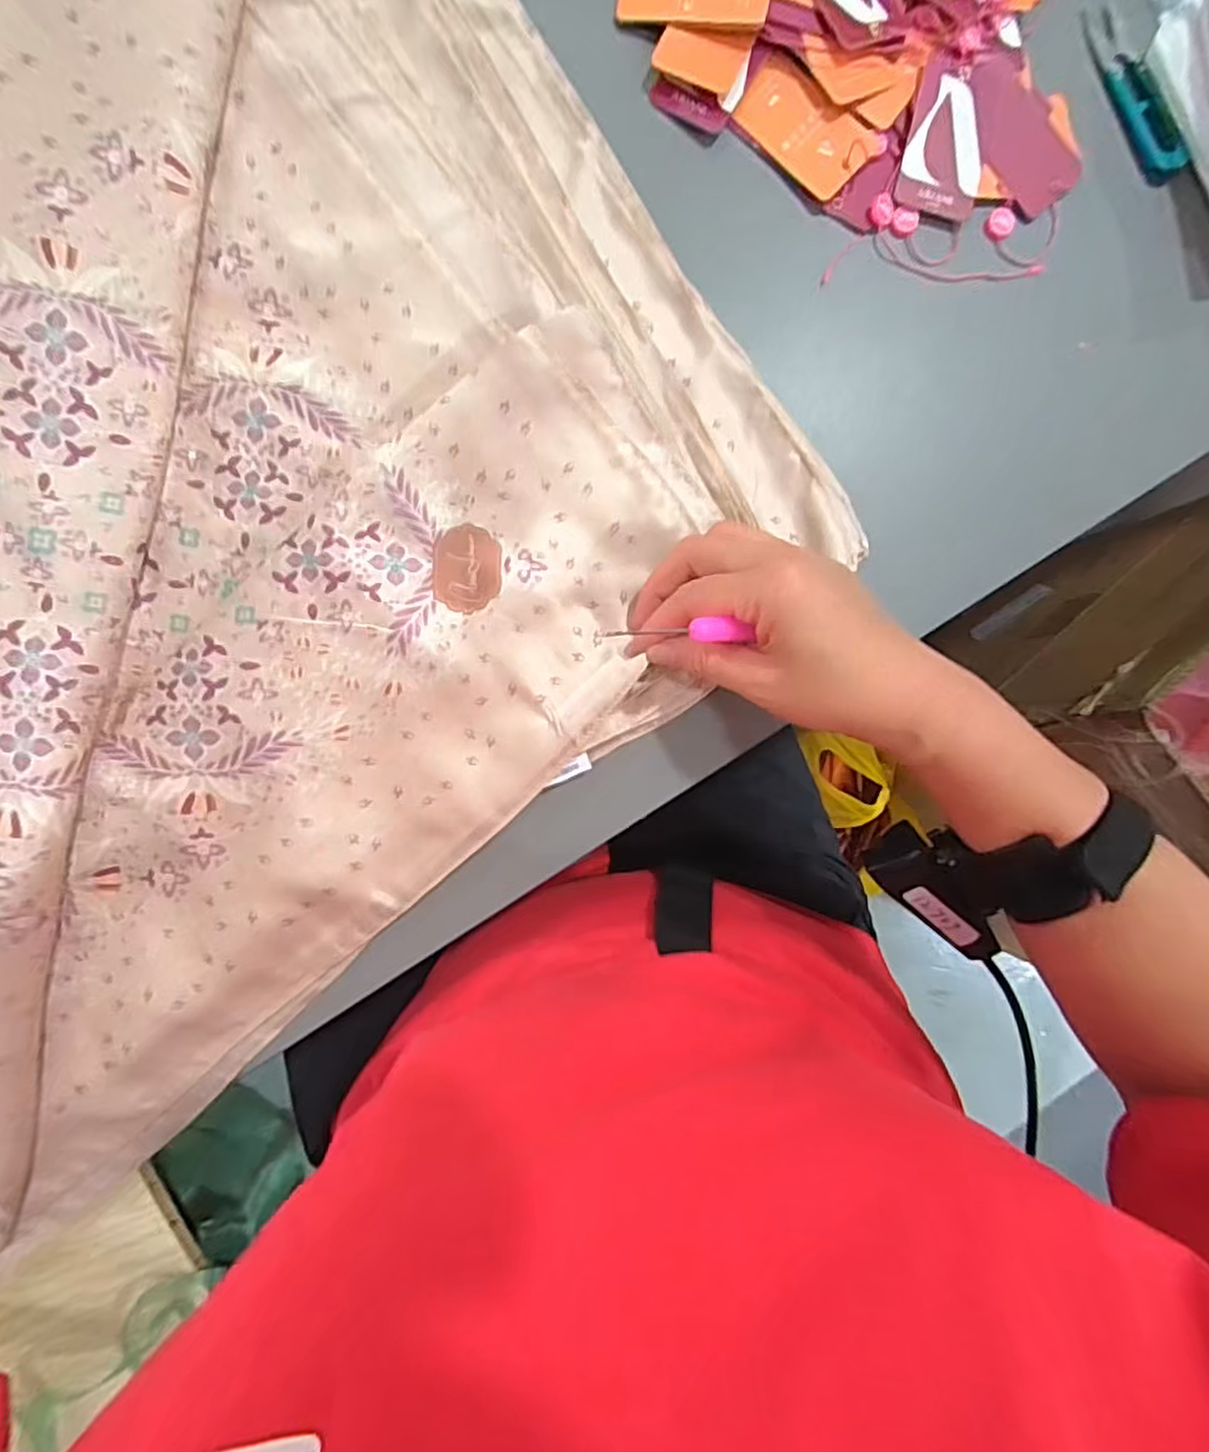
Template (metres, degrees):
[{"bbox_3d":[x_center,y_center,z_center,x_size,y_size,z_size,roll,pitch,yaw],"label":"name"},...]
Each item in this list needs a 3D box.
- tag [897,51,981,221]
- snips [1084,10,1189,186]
[{"bbox_3d":[0.189,-0.321,0.373,0.044,0.004,0.077,13,95,-4],"label":"tag"},{"bbox_3d":[0.299,-0.359,0.380,0.018,0.008,0.103,-25,92,-4],"label":"snips"}]

